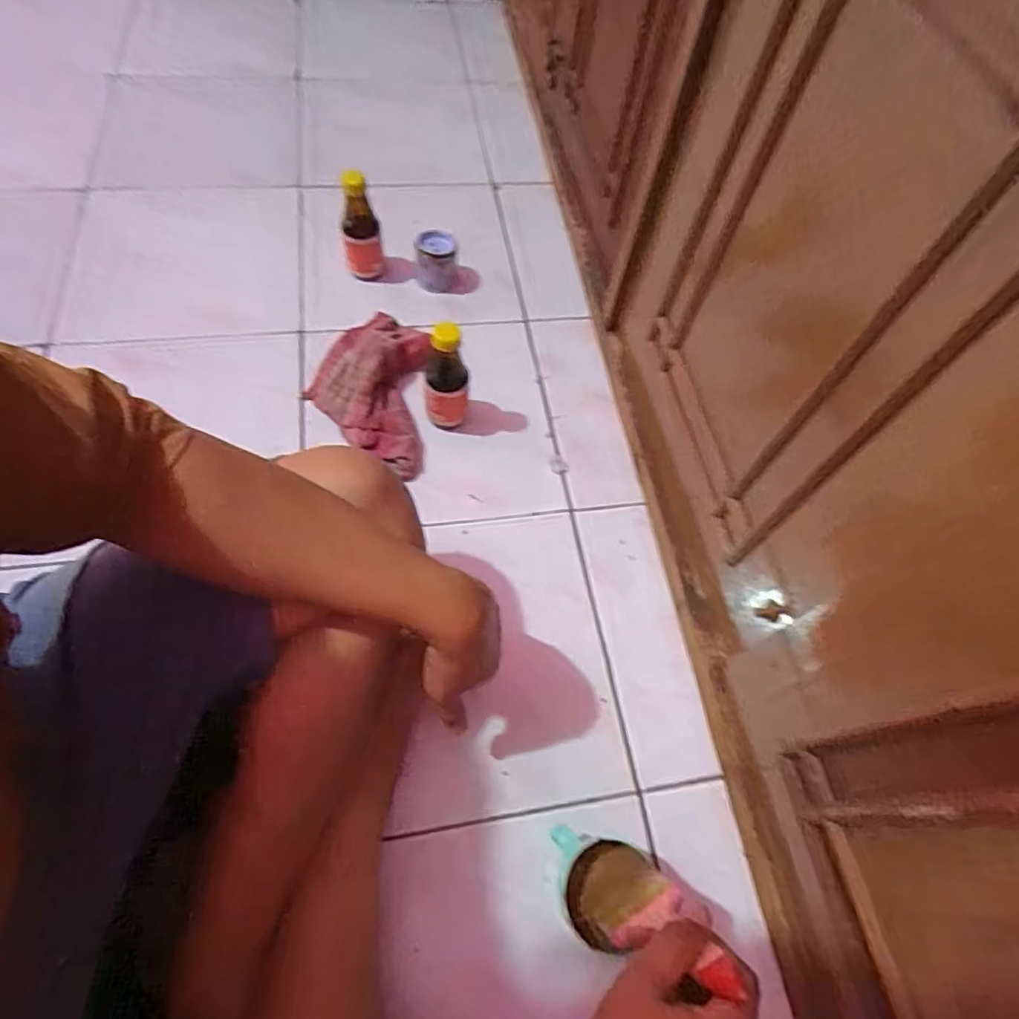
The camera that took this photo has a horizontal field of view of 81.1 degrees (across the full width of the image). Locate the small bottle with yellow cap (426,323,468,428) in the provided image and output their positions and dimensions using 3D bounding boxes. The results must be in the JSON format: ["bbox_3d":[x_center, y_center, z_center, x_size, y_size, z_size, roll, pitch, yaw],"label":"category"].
[{"bbox_3d":[-0.074,-0.150,0.696,0.051,0.150,0.039,-1,61,-5],"label":"small bottle with yellow cap"}]

